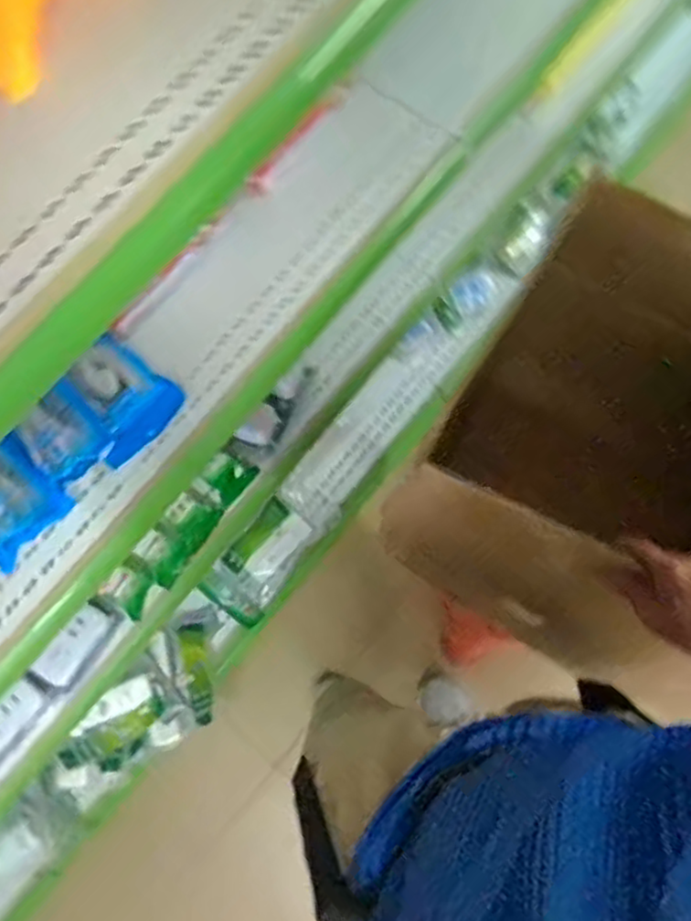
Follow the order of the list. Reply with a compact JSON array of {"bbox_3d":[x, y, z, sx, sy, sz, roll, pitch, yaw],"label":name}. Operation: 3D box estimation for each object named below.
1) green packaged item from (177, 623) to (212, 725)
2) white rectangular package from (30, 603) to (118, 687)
[{"bbox_3d":[-0.280,0.401,1.329,0.045,0.030,0.182,-11,75,-2],"label":"green packaged item"},{"bbox_3d":[-0.379,0.253,0.973,0.062,0.017,0.113,40,77,-10],"label":"white rectangular package"}]

